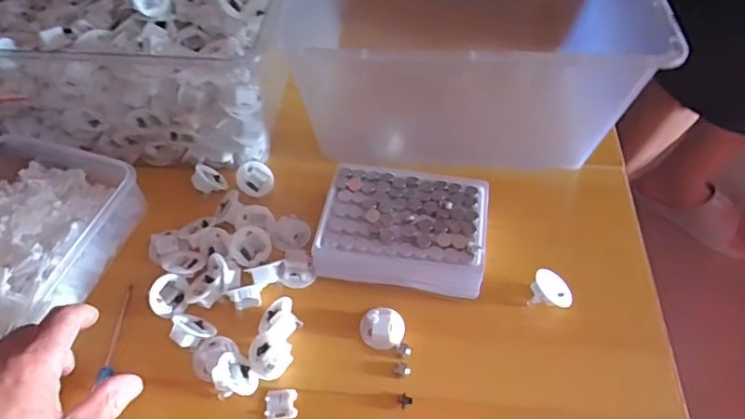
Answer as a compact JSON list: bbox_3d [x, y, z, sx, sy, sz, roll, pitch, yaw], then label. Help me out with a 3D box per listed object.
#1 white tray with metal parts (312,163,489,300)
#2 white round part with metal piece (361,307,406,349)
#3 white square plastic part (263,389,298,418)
[{"bbox_3d":[0.025,0.015,0.433,0.133,0.037,0.102,9,54,5],"label":"white tray with metal parts"},{"bbox_3d":[0.008,0.089,0.401,0.033,0.015,0.031,1,54,-1],"label":"white round part with metal piece"},{"bbox_3d":[-0.065,0.138,0.373,0.022,0.004,0.021,-2,54,-2],"label":"white square plastic part"}]

